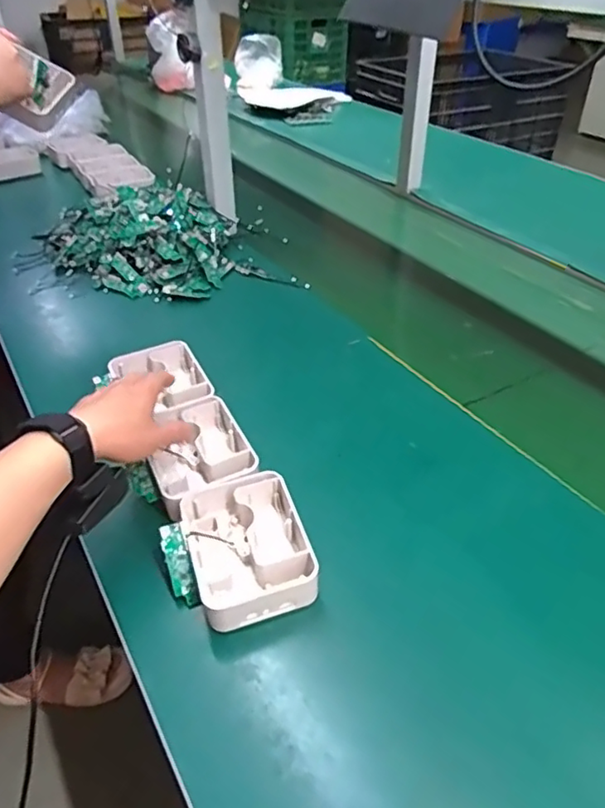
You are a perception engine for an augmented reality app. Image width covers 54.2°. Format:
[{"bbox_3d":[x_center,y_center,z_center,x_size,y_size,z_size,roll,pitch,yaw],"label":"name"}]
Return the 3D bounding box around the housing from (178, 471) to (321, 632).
[{"bbox_3d":[-0.050,0.127,0.538,0.104,0.047,0.135,-16,40,-12],"label":"housing"}]

